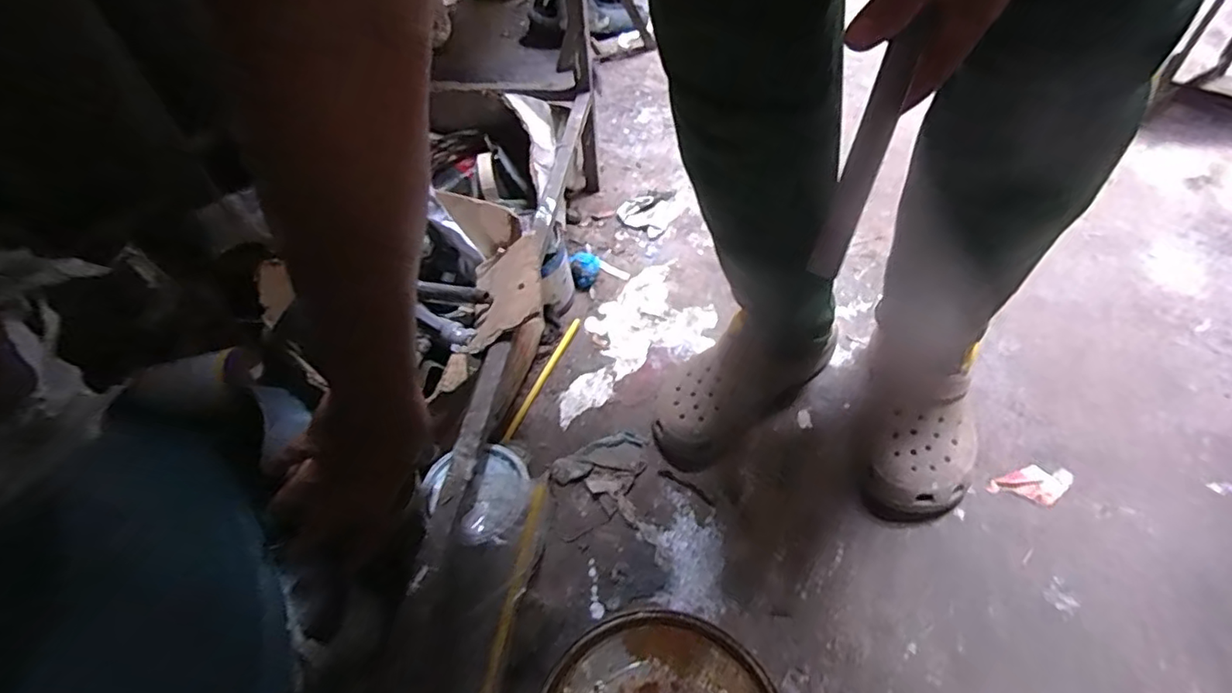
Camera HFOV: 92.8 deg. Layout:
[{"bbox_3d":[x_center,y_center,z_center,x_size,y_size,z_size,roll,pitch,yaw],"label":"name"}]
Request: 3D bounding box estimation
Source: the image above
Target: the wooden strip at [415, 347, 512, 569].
[{"bbox_3d":[-0.134,0.087,0.533,0.021,0.010,0.224,3,52,9],"label":"wooden strip"}]

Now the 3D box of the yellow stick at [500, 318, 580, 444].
[{"bbox_3d":[-0.099,0.041,0.807,0.010,0.010,0.225,14,53,17],"label":"yellow stick"}]

